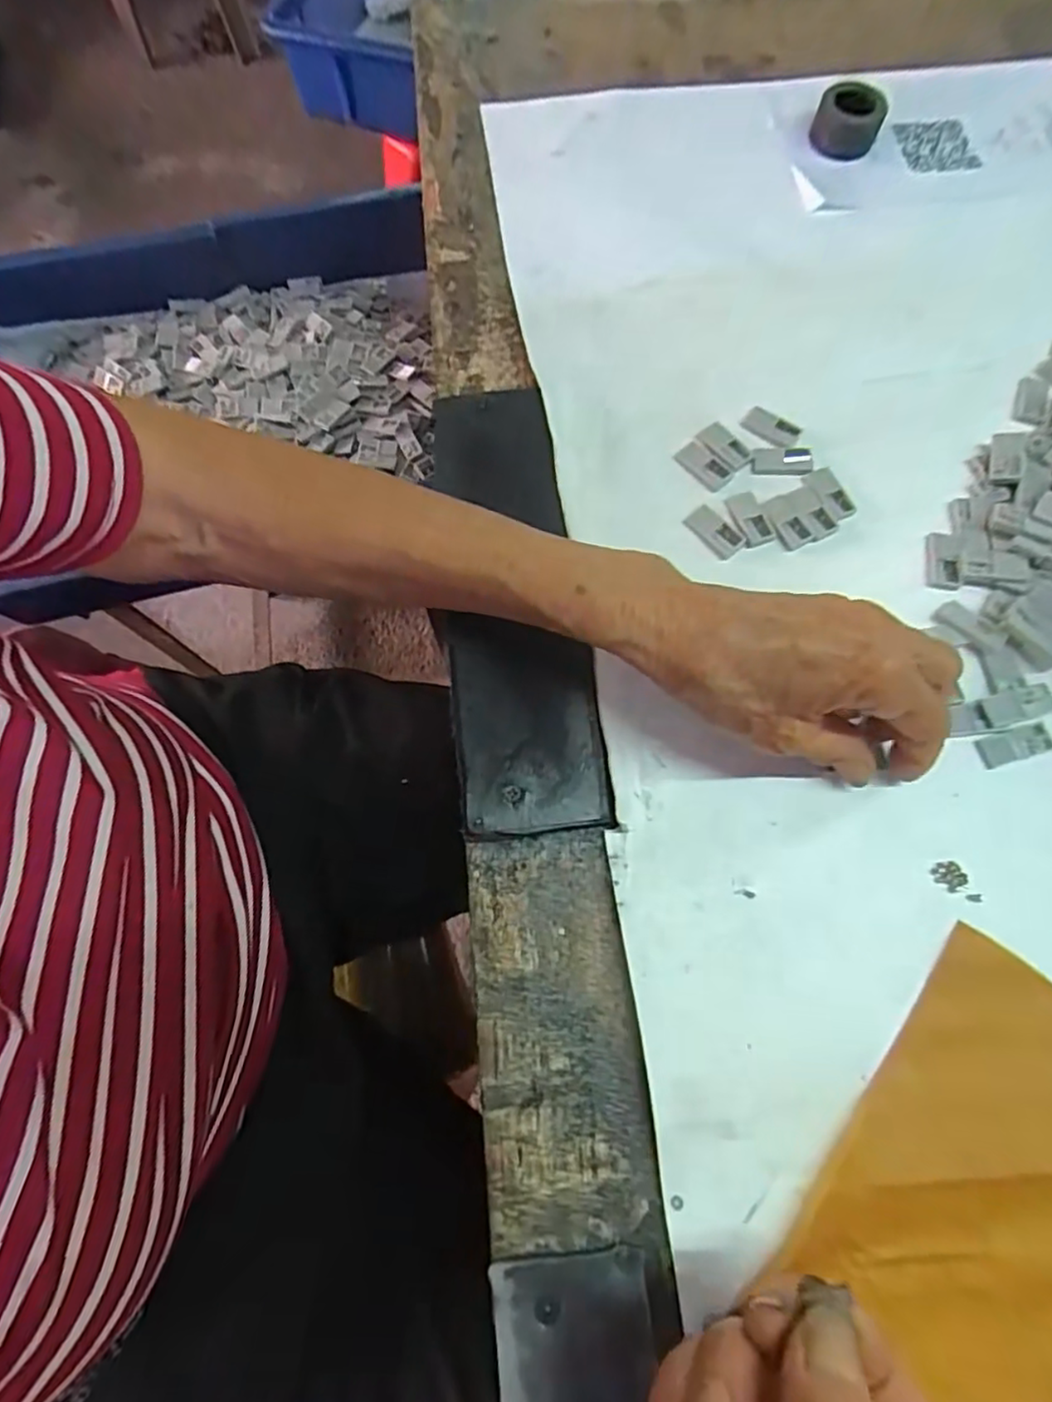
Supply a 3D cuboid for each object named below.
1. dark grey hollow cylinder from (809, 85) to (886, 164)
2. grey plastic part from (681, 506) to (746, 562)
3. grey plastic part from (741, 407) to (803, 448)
[{"bbox_3d":[0.190,-0.345,0.380,0.037,0.020,0.032,17,74,6],"label":"dark grey hollow cylinder"},{"bbox_3d":[0.089,-0.080,0.302,0.015,0.004,0.027,-40,76,-11],"label":"grey plastic part"},{"bbox_3d":[0.121,-0.136,0.318,0.027,0.004,0.013,39,77,11],"label":"grey plastic part"}]

